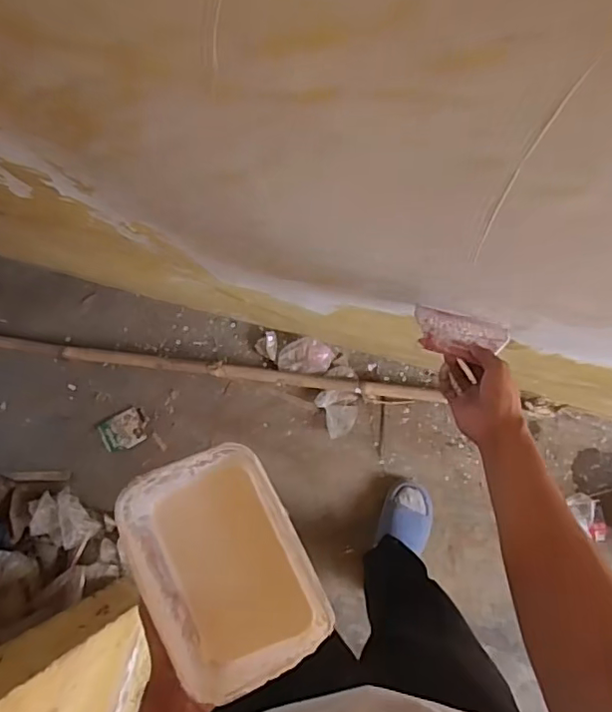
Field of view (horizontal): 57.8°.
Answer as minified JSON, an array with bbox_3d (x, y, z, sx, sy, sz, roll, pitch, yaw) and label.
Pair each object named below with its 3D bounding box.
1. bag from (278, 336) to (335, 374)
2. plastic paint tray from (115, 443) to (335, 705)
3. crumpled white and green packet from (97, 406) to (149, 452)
[{"bbox_3d":[0.001,-0.001,1.411,0.147,0.032,0.091,4,85,8],"label":"bag"},{"bbox_3d":[-0.064,0.163,0.432,0.133,0.049,0.174,-18,80,-5],"label":"plastic paint tray"},{"bbox_3d":[-0.480,0.199,1.479,0.137,0.010,0.095,-28,81,4],"label":"crumpled white and green packet"}]

